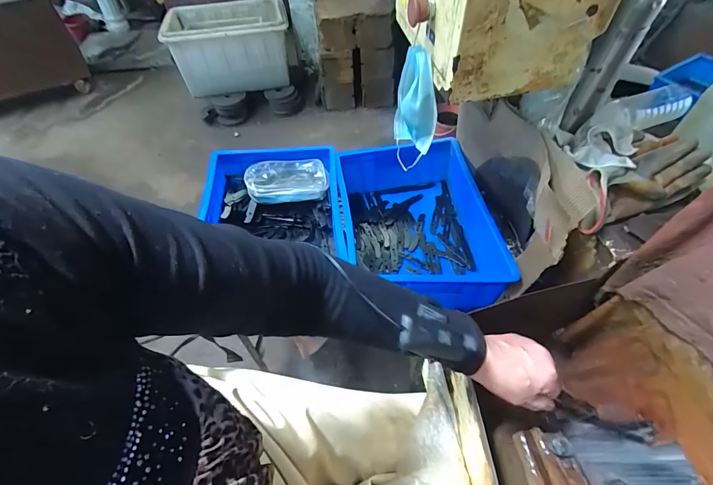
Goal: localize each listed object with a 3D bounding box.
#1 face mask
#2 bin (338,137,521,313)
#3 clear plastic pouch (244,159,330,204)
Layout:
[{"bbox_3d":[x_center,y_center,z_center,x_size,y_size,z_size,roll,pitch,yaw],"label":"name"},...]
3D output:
[{"bbox_3d":[0.102,-0.229,0.604,0.064,0.197,0.081,-1,54,2],"label":"face mask"},{"bbox_3d":[0.129,-0.040,0.787,0.282,0.159,0.409,-5,54,-1],"label":"bin"},{"bbox_3d":[-0.168,-0.154,0.855,0.190,0.053,0.104,-9,54,-4],"label":"clear plastic pouch"}]

